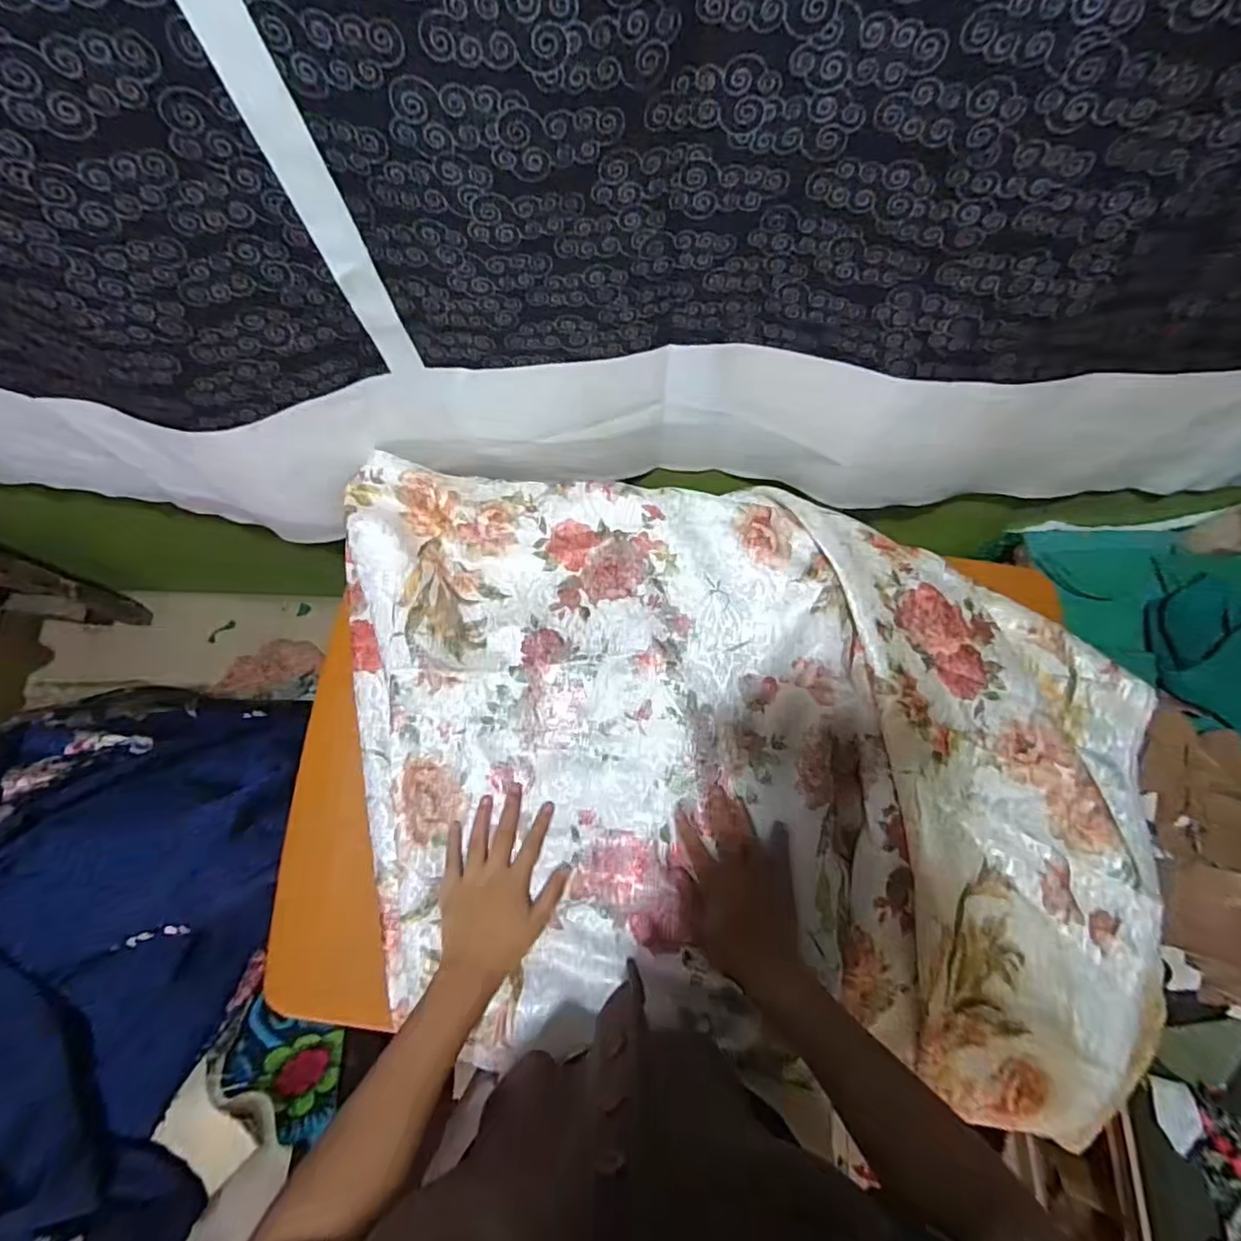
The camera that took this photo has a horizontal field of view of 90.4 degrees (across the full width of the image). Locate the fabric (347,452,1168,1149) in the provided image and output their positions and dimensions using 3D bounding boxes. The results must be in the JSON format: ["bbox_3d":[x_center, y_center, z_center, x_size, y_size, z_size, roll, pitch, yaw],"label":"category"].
[{"bbox_3d":[0.091,0.131,0.555,0.744,0.073,0.520,7,75,1],"label":"fabric"}]

